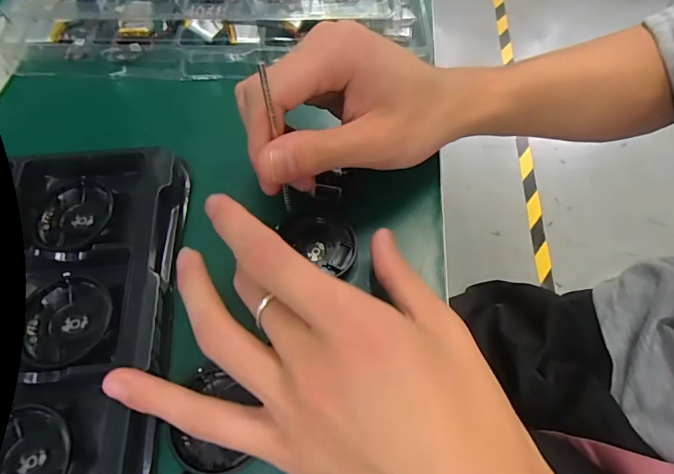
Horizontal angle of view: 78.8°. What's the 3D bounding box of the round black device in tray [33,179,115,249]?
[{"bbox_3d":[-0.143,-0.011,0.226,0.042,0.011,0.043,0,62,-1],"label":"round black device in tray"}]

